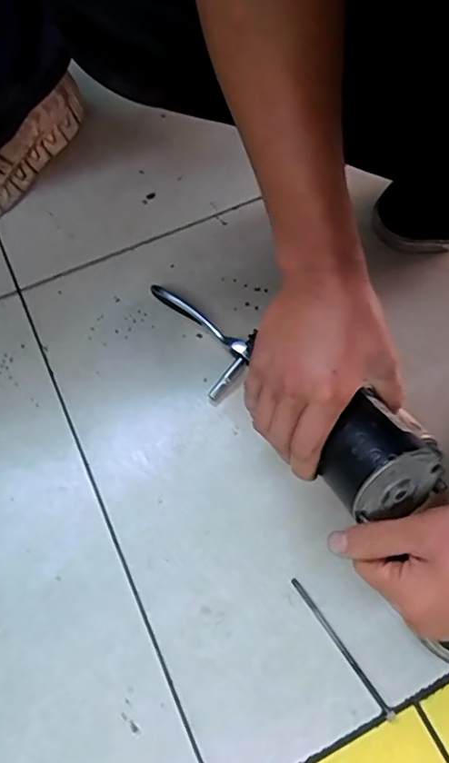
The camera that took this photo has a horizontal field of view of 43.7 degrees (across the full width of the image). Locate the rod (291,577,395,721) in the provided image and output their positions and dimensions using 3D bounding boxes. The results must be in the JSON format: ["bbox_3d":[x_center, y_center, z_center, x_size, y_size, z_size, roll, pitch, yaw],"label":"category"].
[{"bbox_3d":[0.092,0.210,0.446,0.006,0.004,0.121,-32,65,-14],"label":"rod"}]

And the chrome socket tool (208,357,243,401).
[{"bbox_3d":[0.001,-0.003,0.556,0.010,0.006,0.049,35,84,19],"label":"chrome socket tool"}]

